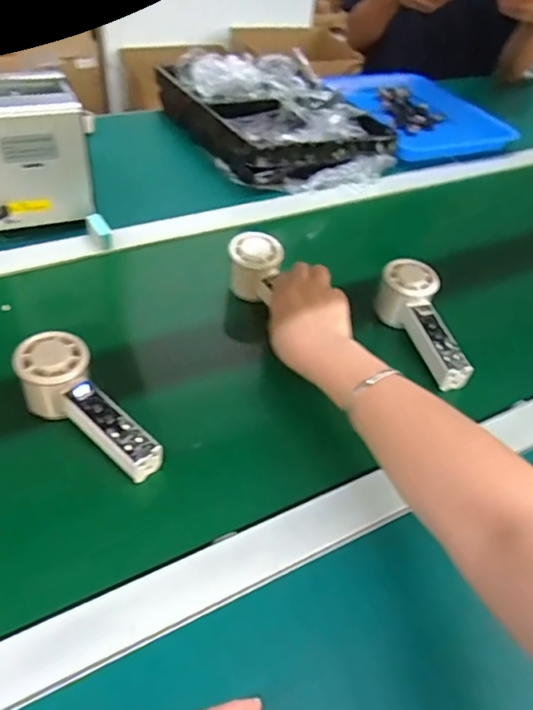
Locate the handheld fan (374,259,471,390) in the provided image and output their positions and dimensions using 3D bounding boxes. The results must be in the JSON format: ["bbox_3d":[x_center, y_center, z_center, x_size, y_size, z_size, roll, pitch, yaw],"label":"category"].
[{"bbox_3d":[0.164,-0.031,0.596,0.048,0.055,0.155,-10,58,-19],"label":"handheld fan"}]

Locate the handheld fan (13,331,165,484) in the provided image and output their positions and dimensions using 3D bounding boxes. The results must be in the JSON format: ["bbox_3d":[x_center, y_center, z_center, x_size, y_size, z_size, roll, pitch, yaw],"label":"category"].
[{"bbox_3d":[-0.151,0.051,0.480,0.150,0.057,0.054,41,51,15],"label":"handheld fan"}]

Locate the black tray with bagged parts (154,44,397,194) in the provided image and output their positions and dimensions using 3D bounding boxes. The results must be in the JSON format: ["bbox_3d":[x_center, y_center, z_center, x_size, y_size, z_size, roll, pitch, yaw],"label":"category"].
[{"bbox_3d":[0.015,-0.396,0.930,0.285,0.088,0.380,-21,50,-28],"label":"black tray with bagged parts"}]

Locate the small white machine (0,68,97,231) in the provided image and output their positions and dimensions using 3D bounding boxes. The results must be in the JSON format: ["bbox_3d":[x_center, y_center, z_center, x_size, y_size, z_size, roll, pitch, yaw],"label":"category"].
[{"bbox_3d":[-0.284,-0.246,0.678,0.128,0.134,0.114,-9,45,-17],"label":"small white machine"}]

